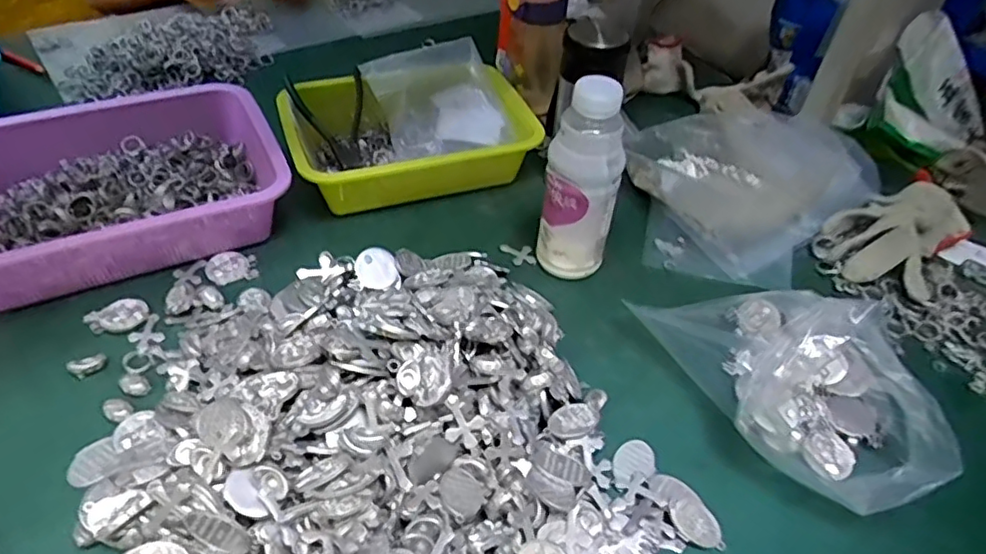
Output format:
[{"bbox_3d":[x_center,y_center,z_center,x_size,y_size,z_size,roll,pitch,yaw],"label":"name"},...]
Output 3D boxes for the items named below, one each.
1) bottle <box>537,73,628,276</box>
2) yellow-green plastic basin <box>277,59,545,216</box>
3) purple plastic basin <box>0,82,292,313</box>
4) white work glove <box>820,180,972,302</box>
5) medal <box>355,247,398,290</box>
[{"bbox_3d":[0.085,-0.082,0.581,0.059,0.193,0.054,-30,55,-31],"label":"bottle"},{"bbox_3d":[-0.099,-0.166,0.720,0.258,0.084,0.177,-12,47,-17],"label":"yellow-green plastic basin"},{"bbox_3d":[-0.375,-0.096,0.630,0.294,0.078,0.207,-20,50,-24],"label":"purple plastic basin"},{"bbox_3d":[0.425,-0.045,0.669,0.119,0.054,0.154,33,51,25],"label":"white work glove"},{"bbox_3d":[-0.106,-0.008,0.571,0.039,0.004,0.037,10,70,-28],"label":"medal"}]

